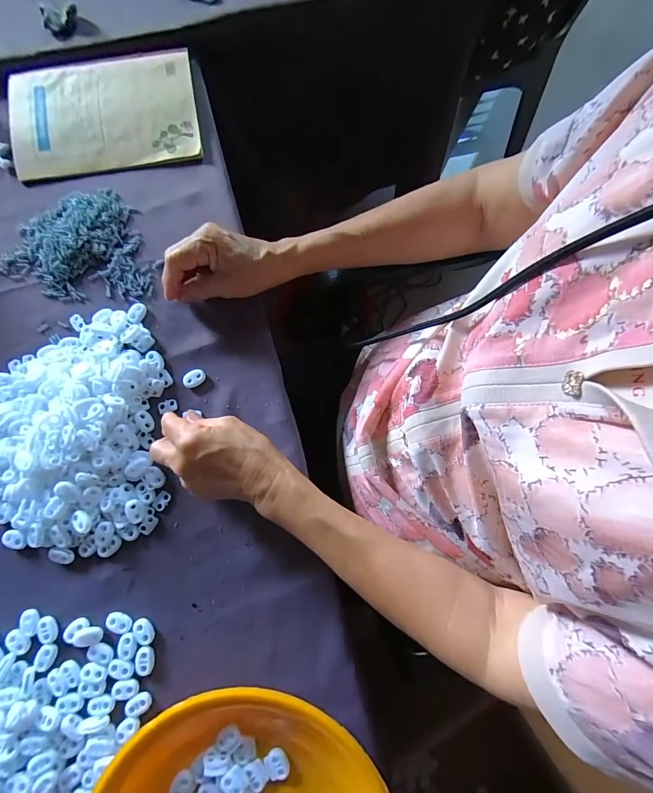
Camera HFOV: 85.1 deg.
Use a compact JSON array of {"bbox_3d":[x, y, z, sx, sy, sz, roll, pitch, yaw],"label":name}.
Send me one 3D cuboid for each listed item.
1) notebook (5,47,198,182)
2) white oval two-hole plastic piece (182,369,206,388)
[{"bbox_3d":[-0.257,-0.327,0.409,0.209,0.011,0.137,-10,80,-1],"label":"notebook"},{"bbox_3d":[-0.135,-0.018,0.362,0.023,0.004,0.017,-35,81,-5],"label":"white oval two-hole plastic piece"}]

